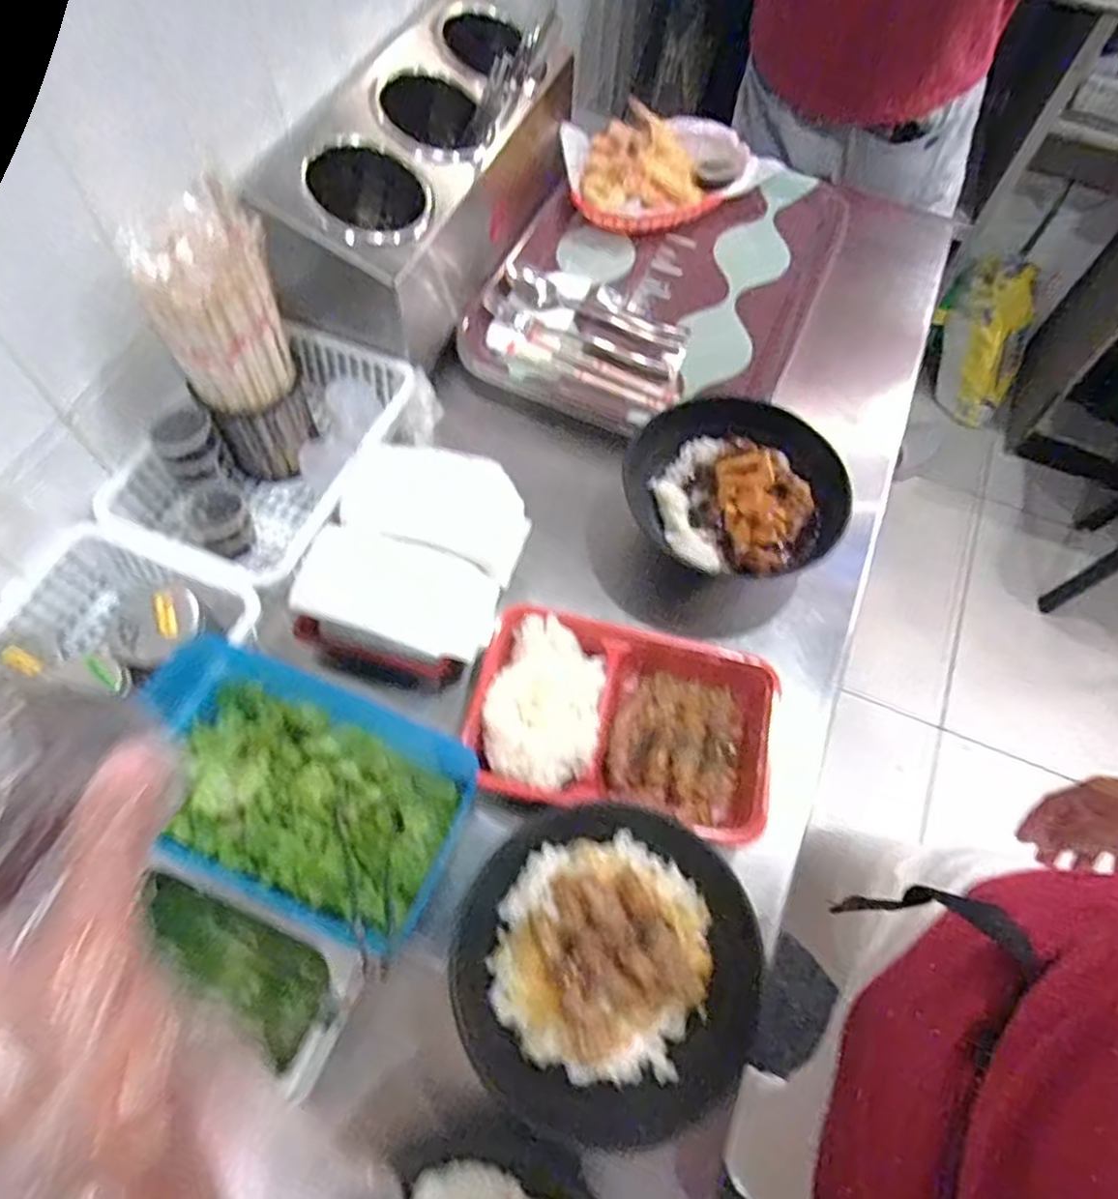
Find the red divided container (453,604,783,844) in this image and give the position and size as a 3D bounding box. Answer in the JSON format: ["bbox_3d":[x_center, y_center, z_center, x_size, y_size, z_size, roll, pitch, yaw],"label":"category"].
[{"bbox_3d":[0.051,0.093,0.541,0.222,0.050,0.140,13,63,4],"label":"red divided container"}]

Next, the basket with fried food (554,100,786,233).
[{"bbox_3d":[0.116,-0.481,0.815,0.218,0.064,0.139,-26,67,-15],"label":"basket with fried food"}]

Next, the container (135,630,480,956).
[{"bbox_3d":[-0.175,0.124,0.475,0.219,0.073,0.125,22,64,9],"label":"container"}]

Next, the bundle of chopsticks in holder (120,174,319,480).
[{"bbox_3d":[-0.245,-0.190,0.556,0.091,0.221,0.076,-25,66,-15],"label":"bundle of chopsticks in holder"}]

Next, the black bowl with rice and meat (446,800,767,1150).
[{"bbox_3d":[0.031,0.225,0.450,0.186,0.057,0.179,1,62,-2],"label":"black bowl with rice and meat"}]

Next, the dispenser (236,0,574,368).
[{"bbox_3d":[-0.132,-0.405,0.694,0.154,0.155,0.354,20,63,8],"label":"dispenser"}]

